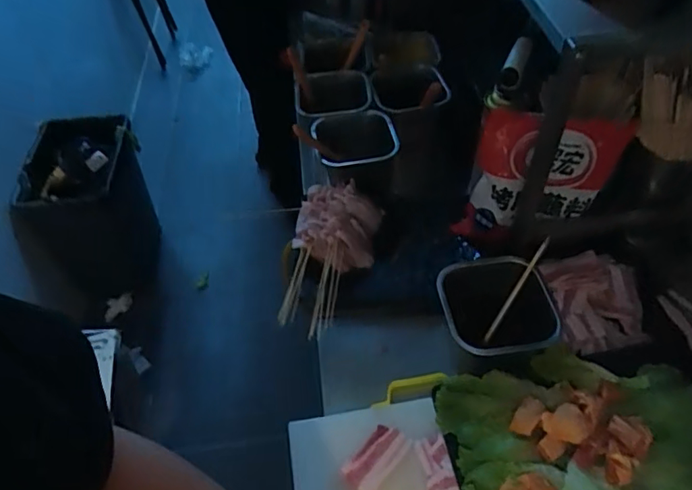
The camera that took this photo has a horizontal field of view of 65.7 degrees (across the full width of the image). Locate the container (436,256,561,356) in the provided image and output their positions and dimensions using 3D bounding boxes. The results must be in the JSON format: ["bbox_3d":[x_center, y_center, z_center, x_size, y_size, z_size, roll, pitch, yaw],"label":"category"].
[{"bbox_3d":[0.184,0.091,0.678,0.131,0.089,0.136,-3,50,3],"label":"container"}]

